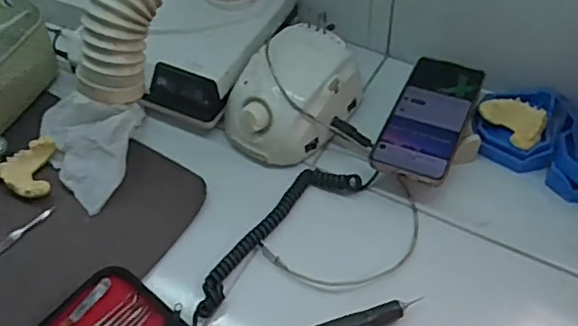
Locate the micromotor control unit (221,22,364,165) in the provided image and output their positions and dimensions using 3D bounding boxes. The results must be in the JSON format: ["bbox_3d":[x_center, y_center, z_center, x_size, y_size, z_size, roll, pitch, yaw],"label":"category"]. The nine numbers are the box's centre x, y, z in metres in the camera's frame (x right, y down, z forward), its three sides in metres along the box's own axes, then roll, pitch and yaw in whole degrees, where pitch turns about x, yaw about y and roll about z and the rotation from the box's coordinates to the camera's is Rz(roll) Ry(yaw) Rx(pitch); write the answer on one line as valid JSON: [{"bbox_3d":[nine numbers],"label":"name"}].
[{"bbox_3d":[0.010,-0.076,0.641,0.096,0.082,0.151,35,61,26],"label":"micromotor control unit"}]

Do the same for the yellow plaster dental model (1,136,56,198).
[{"bbox_3d":[-0.272,0.008,0.630,0.050,0.019,0.070,-8,52,-4],"label":"yellow plaster dental model"}]

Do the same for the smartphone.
[{"bbox_3d":[0.144,-0.049,0.620,0.075,0.015,0.161,19,55,18],"label":"smartphone"}]

